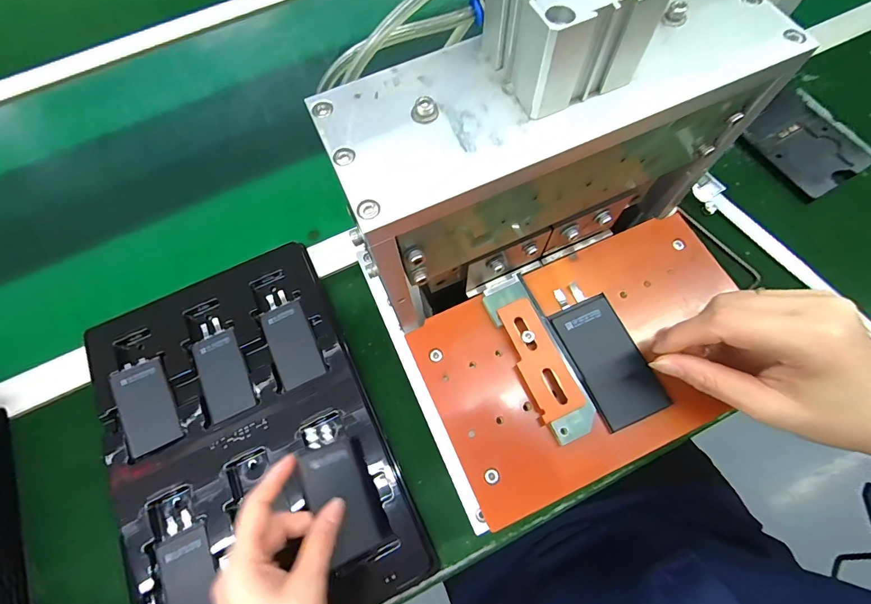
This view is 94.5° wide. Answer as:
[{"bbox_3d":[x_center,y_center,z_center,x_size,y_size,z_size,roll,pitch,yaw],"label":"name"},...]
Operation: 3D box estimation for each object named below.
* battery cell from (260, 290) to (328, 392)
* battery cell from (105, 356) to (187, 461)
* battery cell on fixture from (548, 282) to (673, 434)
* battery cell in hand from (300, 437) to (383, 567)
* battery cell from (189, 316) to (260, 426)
[{"bbox_3d":[-0.144,0.034,0.397,0.042,0.005,0.099,-27,71,-7],"label":"battery cell"},{"bbox_3d":[-0.269,0.094,0.372,0.046,0.006,0.088,-30,71,-9],"label":"battery cell"},{"bbox_3d":[0.112,0.033,0.271,0.045,0.006,0.096,-22,71,-6],"label":"battery cell on fixture"},{"bbox_3d":[-0.075,0.154,0.317,0.048,0.014,0.081,-10,67,-36],"label":"battery cell in hand"},{"bbox_3d":[-0.207,0.063,0.389,0.043,0.005,0.099,-28,71,-8],"label":"battery cell"}]

